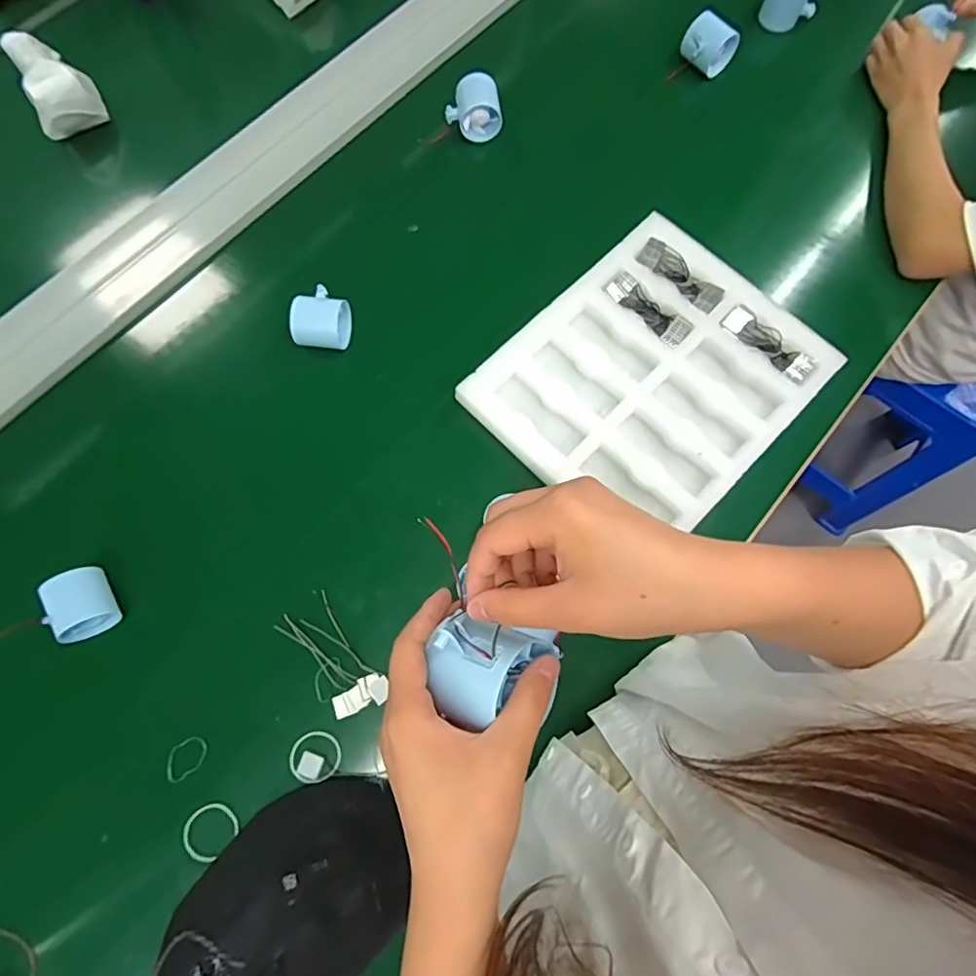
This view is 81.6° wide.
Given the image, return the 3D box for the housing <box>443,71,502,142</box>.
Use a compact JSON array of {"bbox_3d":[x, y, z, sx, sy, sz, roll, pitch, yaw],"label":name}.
[{"bbox_3d":[-0.021,-0.492,0.734,0.066,0.046,0.056,-9,75,-3],"label":"housing"}]

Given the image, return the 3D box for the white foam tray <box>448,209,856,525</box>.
[{"bbox_3d":[0.174,-0.118,0.617,0.273,0.034,0.318,44,79,10],"label":"white foam tray"}]

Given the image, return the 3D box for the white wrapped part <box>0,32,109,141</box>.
[{"bbox_3d":[-0.562,-0.535,0.728,0.079,0.052,0.158,-28,77,-8],"label":"white wrapped part"}]

